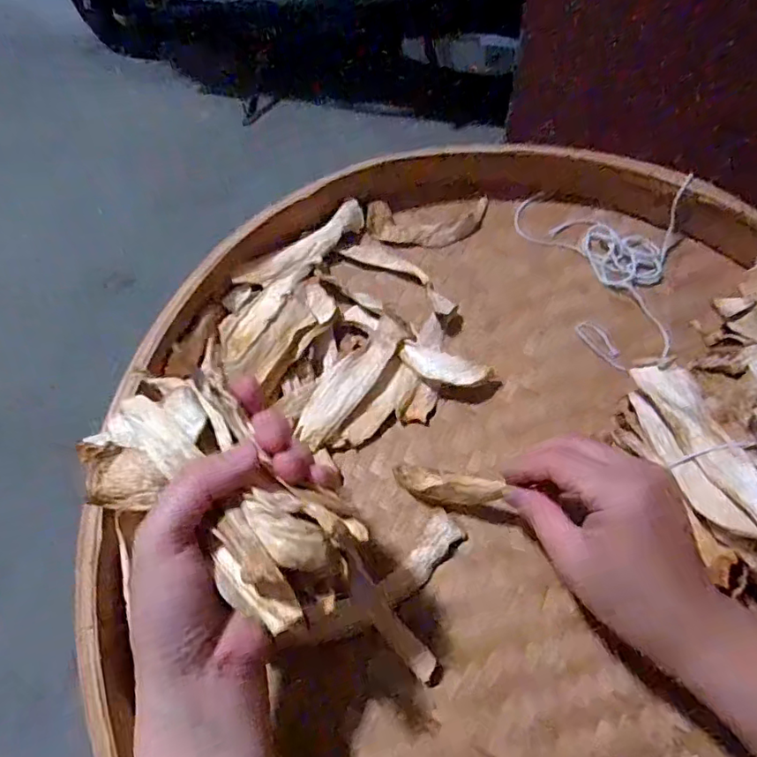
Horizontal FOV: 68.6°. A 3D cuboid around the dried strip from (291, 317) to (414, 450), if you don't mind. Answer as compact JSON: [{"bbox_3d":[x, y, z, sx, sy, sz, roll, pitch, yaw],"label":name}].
[{"bbox_3d":[-0.018,0.000,0.400,0.029,0.010,0.114,39,71,6],"label":"dried strip"}]

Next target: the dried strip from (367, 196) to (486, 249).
[{"bbox_3d":[0.042,-0.133,0.472,0.099,0.025,0.040,-5,56,0],"label":"dried strip"}]

